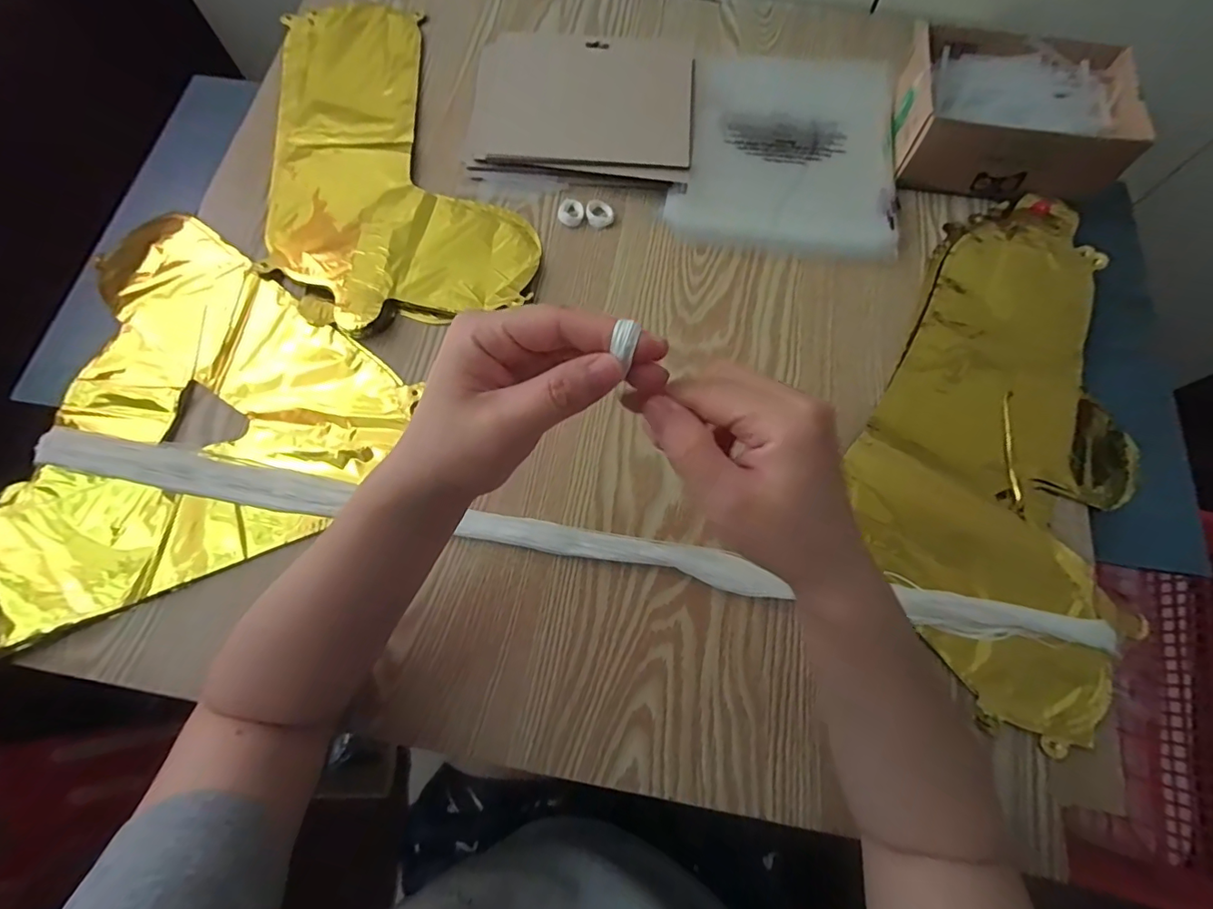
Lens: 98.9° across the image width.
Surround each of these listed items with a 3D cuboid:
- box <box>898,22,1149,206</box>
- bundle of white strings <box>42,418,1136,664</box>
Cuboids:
[{"bbox_3d":[0.368,-0.314,0.477,0.180,0.060,0.139,10,72,3],"label":"box"},{"bbox_3d":[-0.045,0.062,0.388,0.793,0.014,0.030,10,72,3],"label":"bundle of white strings"}]

